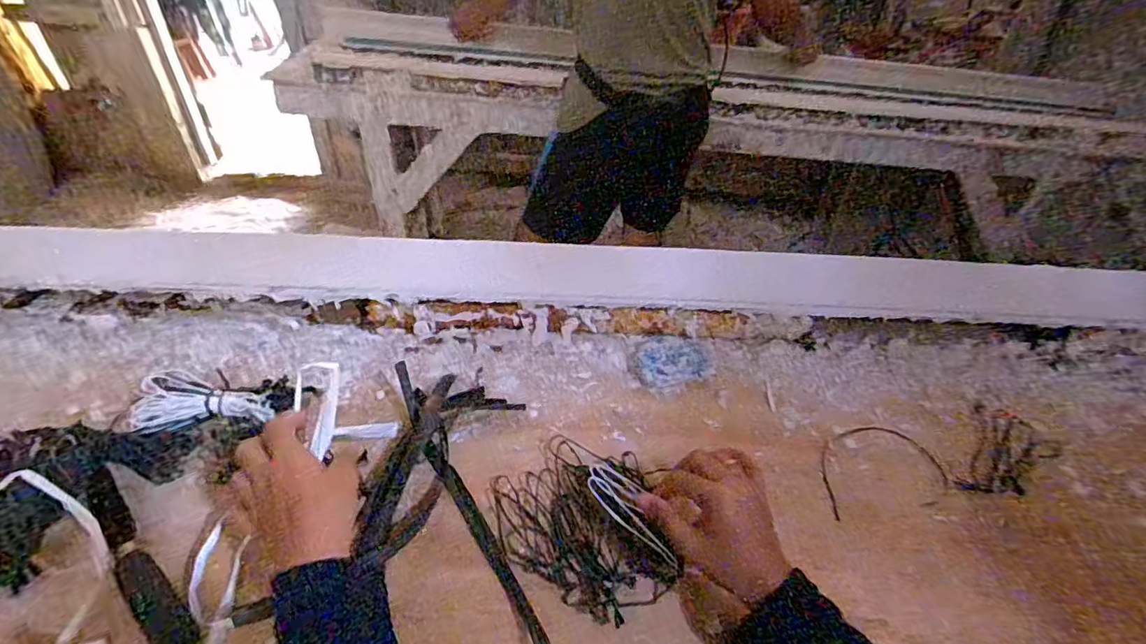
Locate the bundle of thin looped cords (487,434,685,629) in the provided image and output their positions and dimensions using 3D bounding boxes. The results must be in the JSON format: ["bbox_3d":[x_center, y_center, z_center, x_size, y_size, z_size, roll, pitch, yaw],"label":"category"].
[{"bbox_3d":[0.005,0.169,0.475,0.137,0.032,0.165,-5,41,-12],"label":"bundle of thin looped cords"}]

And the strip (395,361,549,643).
[{"bbox_3d":[-0.101,0.149,0.488,0.016,0.044,0.302,-21,46,-28],"label":"strip"}]

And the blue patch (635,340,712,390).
[{"bbox_3d":[0.119,0.047,0.645,0.089,0.017,0.059,-9,41,-15],"label":"blue patch"}]

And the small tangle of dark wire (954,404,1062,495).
[{"bbox_3d":[0.472,0.147,0.596,0.150,0.008,0.081,-29,50,-34],"label":"small tangle of dark wire"}]

